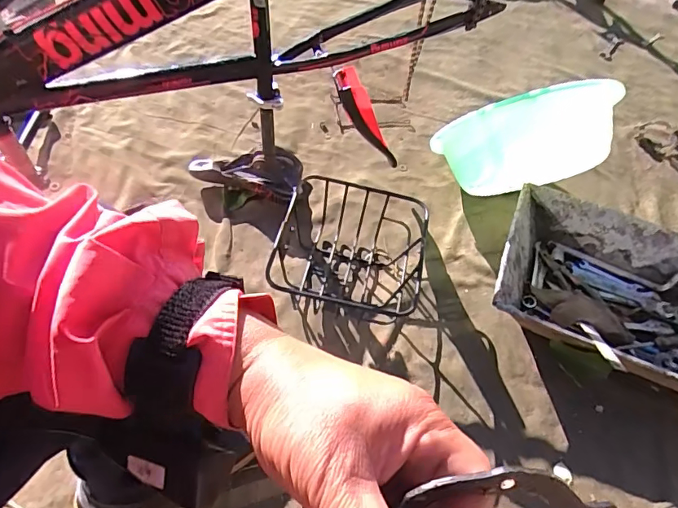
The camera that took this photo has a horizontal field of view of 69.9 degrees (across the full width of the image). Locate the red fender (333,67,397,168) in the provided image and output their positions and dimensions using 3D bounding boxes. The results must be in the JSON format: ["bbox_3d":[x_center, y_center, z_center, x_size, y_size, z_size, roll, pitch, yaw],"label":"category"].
[{"bbox_3d":[0.051,-0.265,0.936,0.059,0.211,0.066,-13,54,22],"label":"red fender"}]

